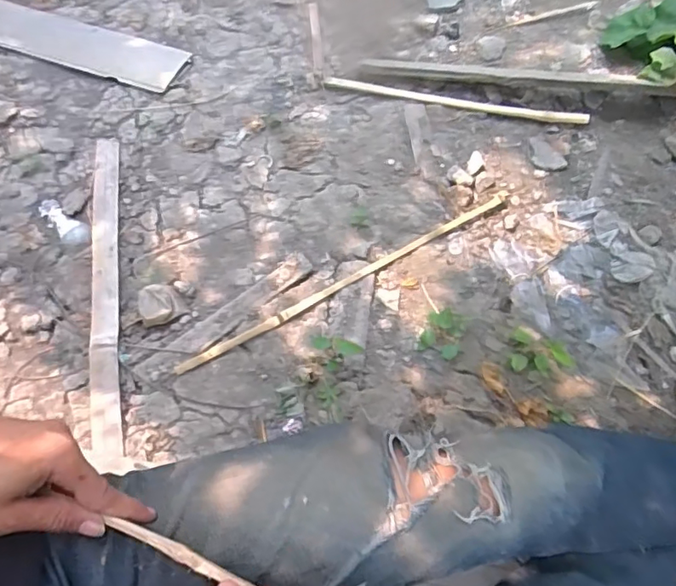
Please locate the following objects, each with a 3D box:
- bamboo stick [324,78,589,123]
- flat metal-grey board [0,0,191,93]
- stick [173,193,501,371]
[{"bbox_3d":[0.223,-0.373,1.047,0.498,0.018,0.025,12,63,4],"label":"bamboo stick"},{"bbox_3d":[-0.728,-0.570,1.114,0.888,0.027,0.127,18,63,7],"label":"flat metal-grey board"},{"bbox_3d":[0.032,-0.029,0.878,0.621,0.014,0.019,-28,67,-16],"label":"stick"}]

